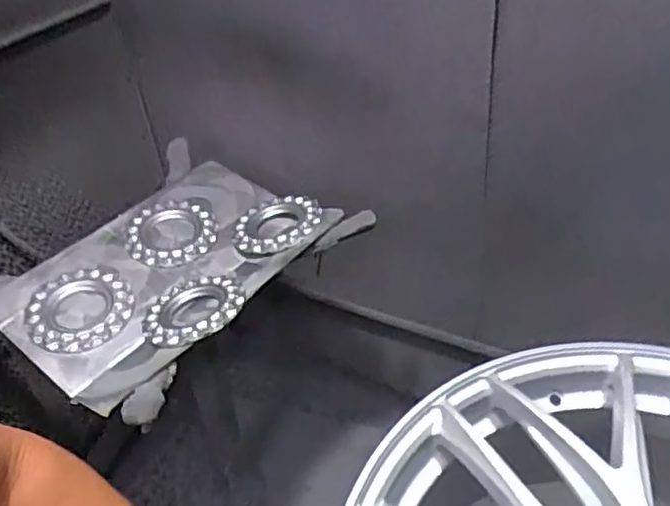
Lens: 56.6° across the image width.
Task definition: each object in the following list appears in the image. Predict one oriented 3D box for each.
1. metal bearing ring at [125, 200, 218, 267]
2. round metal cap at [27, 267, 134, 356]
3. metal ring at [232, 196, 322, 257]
[{"bbox_3d":[-0.291,-0.042,1.128,0.155,0.027,0.154,9,49,11],"label":"metal bearing ring"},{"bbox_3d":[-0.411,0.090,1.006,0.155,0.025,0.170,-10,48,-6],"label":"round metal cap"},{"bbox_3d":[-0.102,-0.047,1.115,0.159,0.028,0.150,-13,35,9],"label":"metal ring"}]

